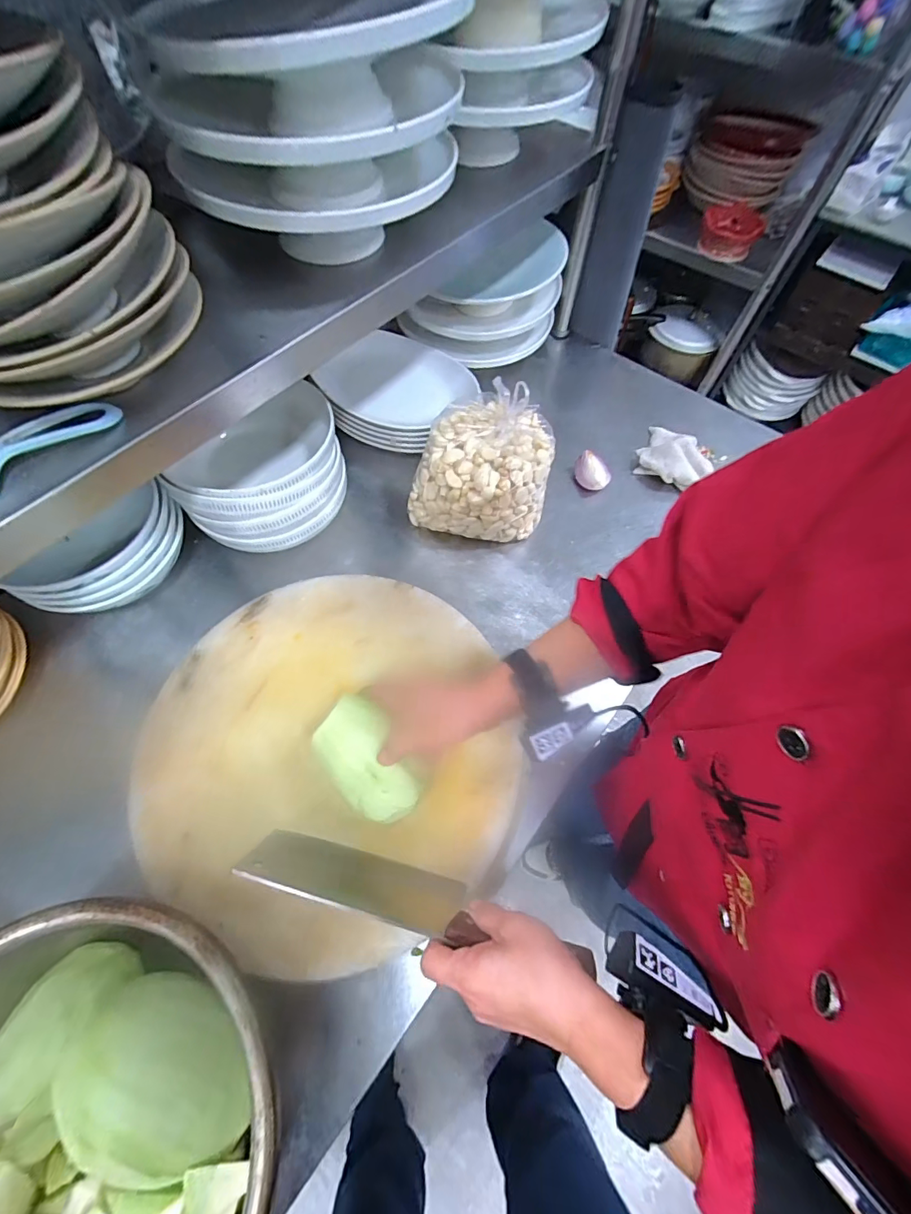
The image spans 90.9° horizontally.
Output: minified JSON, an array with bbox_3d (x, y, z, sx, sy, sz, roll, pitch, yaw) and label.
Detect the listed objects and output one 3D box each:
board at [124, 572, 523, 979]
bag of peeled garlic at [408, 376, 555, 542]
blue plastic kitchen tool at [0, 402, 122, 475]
[{"bbox_3d":[-0.136,0.149,0.508,0.410,0.050,0.388,25,65,11],"label":"board"},{"bbox_3d":[0.045,-0.205,0.695,0.196,0.156,0.179,23,64,10],"label":"bag of peeled garlic"},{"bbox_3d":[-0.370,-0.144,0.393,0.055,0.026,0.139,36,67,16],"label":"blue plastic kitchen tool"}]

